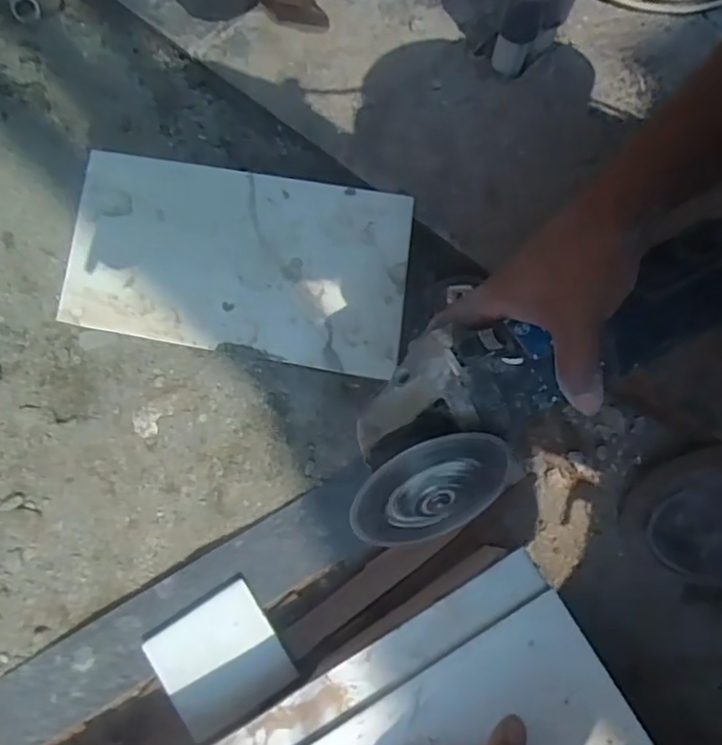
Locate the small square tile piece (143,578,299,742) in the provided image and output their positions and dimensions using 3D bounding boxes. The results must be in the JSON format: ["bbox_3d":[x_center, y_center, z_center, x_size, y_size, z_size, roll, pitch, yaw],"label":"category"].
[{"bbox_3d":[-0.106,0.219,0.489,0.087,0.014,0.082,-32,76,-9],"label":"small square tile piece"}]

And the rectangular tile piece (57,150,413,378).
[{"bbox_3d":[-0.102,-0.098,0.554,0.281,0.006,0.166,7,78,-3],"label":"rectangular tile piece"}]

